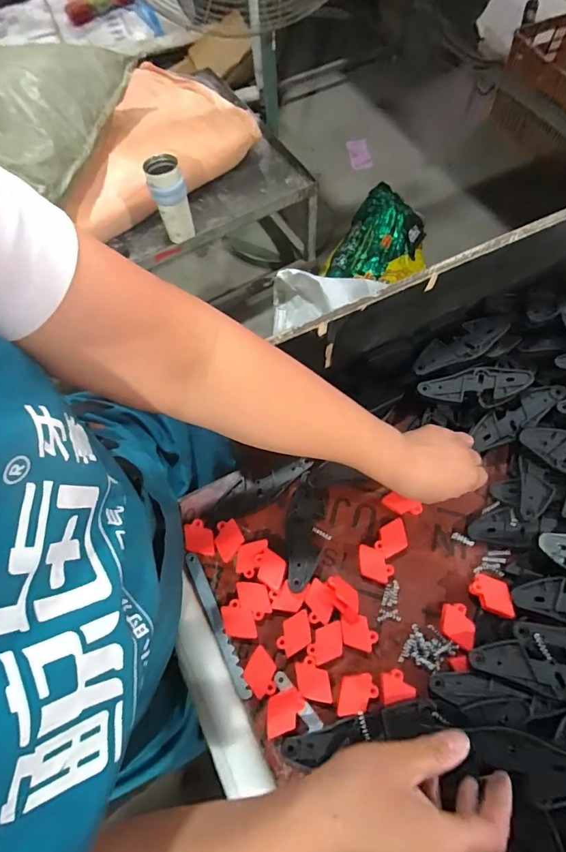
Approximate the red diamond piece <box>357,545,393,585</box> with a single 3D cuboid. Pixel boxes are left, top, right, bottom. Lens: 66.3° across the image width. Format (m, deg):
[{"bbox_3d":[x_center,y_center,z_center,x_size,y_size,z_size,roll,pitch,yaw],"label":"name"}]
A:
[{"bbox_3d":[0.096,0.145,0.453,0.039,0.012,0.029,20,68,11],"label":"red diamond piece"}]

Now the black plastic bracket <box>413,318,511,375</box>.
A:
[{"bbox_3d":[0.206,-0.094,0.495,0.125,0.016,0.036,-29,67,-10],"label":"black plastic bracket"}]

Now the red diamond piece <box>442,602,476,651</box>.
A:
[{"bbox_3d":[0.172,0.196,0.427,0.031,0.011,0.038,15,67,10],"label":"red diamond piece"}]

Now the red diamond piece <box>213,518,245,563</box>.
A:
[{"bbox_3d":[-0.059,0.121,0.466,0.030,0.004,0.039,-31,70,-5],"label":"red diamond piece"}]

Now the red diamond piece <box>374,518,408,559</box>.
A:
[{"bbox_3d":[0.116,0.121,0.465,0.039,0.012,0.031,-28,67,-9],"label":"red diamond piece"}]

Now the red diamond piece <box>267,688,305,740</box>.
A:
[{"bbox_3d":[0.001,0.262,0.397,0.040,0.008,0.031,-21,56,-2],"label":"red diamond piece"}]

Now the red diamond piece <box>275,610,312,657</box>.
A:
[{"bbox_3d":[0.011,0.206,0.429,0.038,0.004,0.030,-27,69,-10],"label":"red diamond piece"}]

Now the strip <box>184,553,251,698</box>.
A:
[{"bbox_3d":[-0.068,0.198,0.438,0.013,0.008,0.146,-26,67,-9],"label":"strip"}]

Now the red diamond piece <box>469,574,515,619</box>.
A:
[{"bbox_3d":[0.208,0.169,0.431,0.039,0.006,0.034,9,58,14],"label":"red diamond piece"}]

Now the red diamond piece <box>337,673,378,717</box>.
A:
[{"bbox_3d":[0.069,0.250,0.404,0.039,0.004,0.031,-8,55,0],"label":"red diamond piece"}]

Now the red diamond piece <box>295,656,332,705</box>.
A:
[{"bbox_3d":[0.029,0.240,0.409,0.029,0.004,0.039,-12,62,-6],"label":"red diamond piece"}]

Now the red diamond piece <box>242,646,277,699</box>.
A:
[{"bbox_3d":[-0.021,0.238,0.417,0.029,0.010,0.038,-35,69,-12],"label":"red diamond piece"}]

